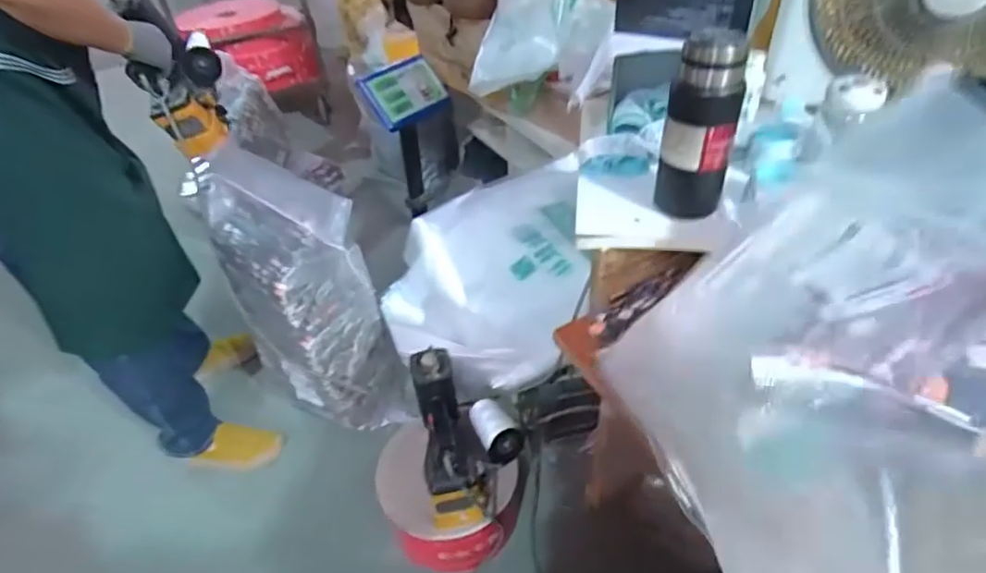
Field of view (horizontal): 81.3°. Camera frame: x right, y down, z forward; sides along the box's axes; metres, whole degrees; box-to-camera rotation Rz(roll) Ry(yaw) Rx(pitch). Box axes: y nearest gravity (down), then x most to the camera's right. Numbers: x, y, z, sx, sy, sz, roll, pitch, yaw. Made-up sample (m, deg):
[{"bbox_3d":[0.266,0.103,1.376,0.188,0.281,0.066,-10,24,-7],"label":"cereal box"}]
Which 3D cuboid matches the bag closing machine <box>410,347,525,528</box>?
[{"bbox_3d":[-0.041,0.251,0.967,0.159,0.236,0.204,-8,42,-5],"label":"bag closing machine"}]

